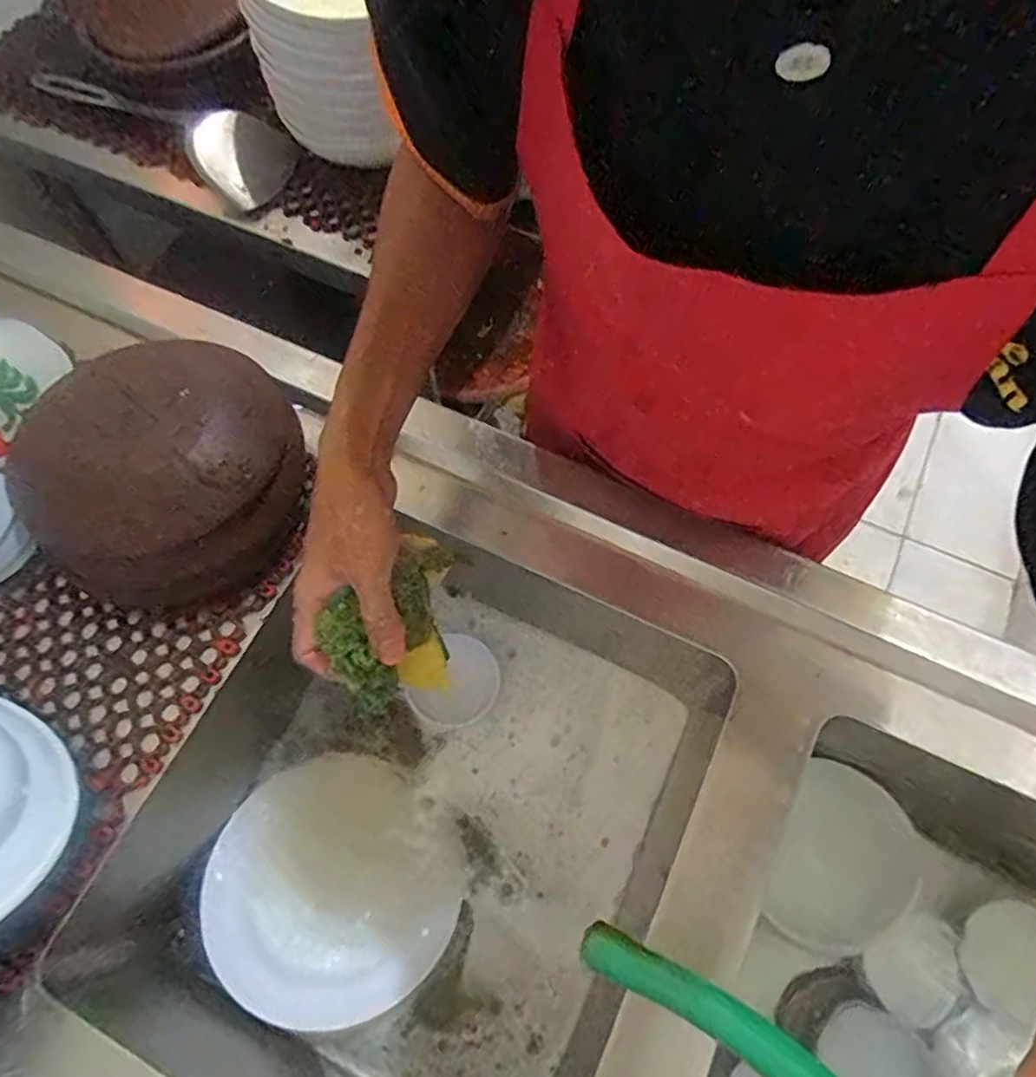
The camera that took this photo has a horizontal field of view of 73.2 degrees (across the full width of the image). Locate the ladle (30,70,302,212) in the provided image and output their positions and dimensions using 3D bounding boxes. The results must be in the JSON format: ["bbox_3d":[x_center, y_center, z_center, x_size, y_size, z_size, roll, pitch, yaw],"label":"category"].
[{"bbox_3d":[-0.337,-0.400,0.680,0.224,0.042,0.084,19,68,-14],"label":"ladle"}]

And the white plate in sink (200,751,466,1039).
[{"bbox_3d":[-0.168,0.311,0.629,0.217,0.030,0.207,0,68,1],"label":"white plate in sink"}]

